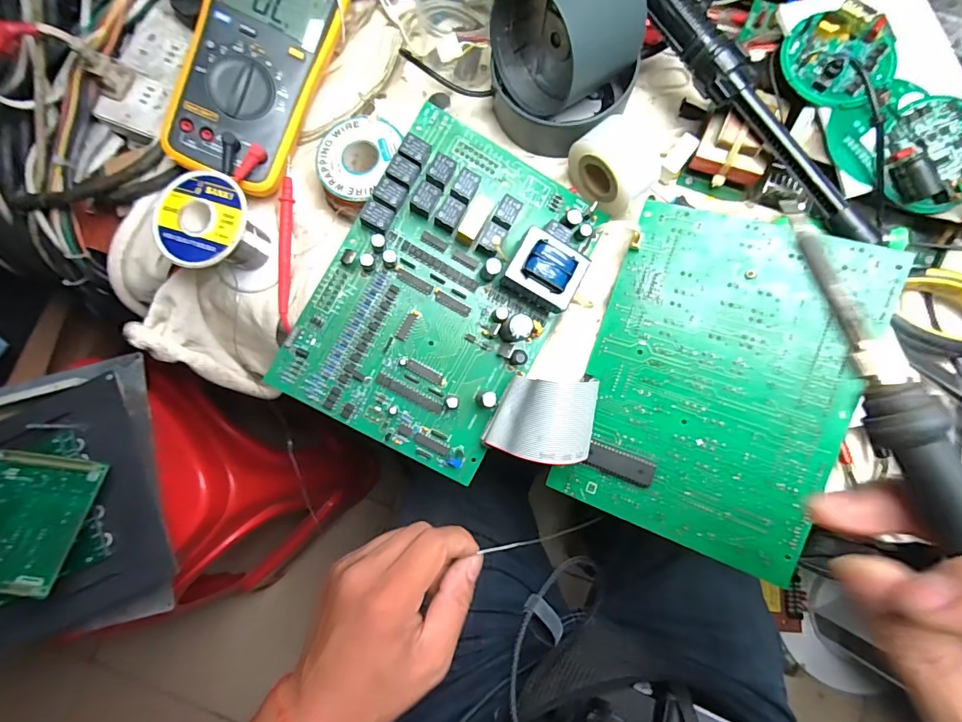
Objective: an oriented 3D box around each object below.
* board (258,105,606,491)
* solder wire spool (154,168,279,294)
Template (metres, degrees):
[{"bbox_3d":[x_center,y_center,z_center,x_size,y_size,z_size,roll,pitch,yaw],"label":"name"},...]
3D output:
[{"bbox_3d":[-0.022,-0.047,0.312,0.159,0.043,0.229,29,87,-9],"label":"board"},{"bbox_3d":[-0.183,-0.089,0.327,0.057,0.064,0.062,0,81,3],"label":"solder wire spool"}]

